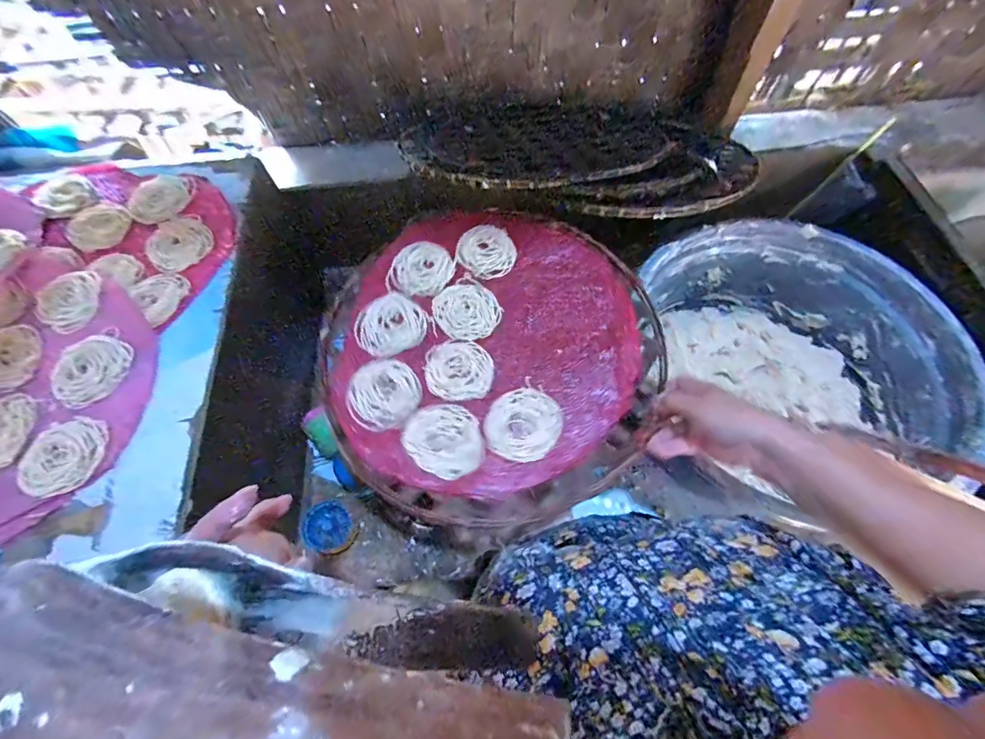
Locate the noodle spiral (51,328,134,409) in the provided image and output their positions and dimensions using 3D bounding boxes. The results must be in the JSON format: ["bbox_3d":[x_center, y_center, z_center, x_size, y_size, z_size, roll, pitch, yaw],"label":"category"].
[{"bbox_3d":[-0.415,-0.003,0.431,0.070,0.004,0.078,33,67,12],"label":"noodle spiral"}]

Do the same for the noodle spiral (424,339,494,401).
[{"bbox_3d":[-0.037,0.000,0.462,0.073,0.004,0.071,1,64,-2],"label":"noodle spiral"}]

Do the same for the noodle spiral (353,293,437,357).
[{"bbox_3d":[-0.118,-0.049,0.490,0.079,0.015,0.078,1,64,-2],"label":"noodle spiral"}]

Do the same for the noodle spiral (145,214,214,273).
[{"bbox_3d":[-0.378,-0.154,0.504,0.072,0.004,0.079,1,64,-2],"label":"noodle spiral"}]

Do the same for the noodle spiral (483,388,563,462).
[{"bbox_3d":[0.032,0.056,0.434,0.075,0.005,0.076,1,64,-2],"label":"noodle spiral"}]

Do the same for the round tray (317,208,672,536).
[{"bbox_3d":[-0.004,-0.033,0.479,0.359,0.033,0.387,1,64,-2],"label":"round tray"}]

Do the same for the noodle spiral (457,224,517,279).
[{"bbox_3d":[-0.009,-0.151,0.528,0.070,0.006,0.082,-17,67,-10],"label":"noodle spiral"}]

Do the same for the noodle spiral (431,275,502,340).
[{"bbox_3d":[-0.030,-0.071,0.492,0.071,0.004,0.079,-33,70,-17],"label":"noodle spiral"}]

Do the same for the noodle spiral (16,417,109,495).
[{"bbox_3d":[-0.406,0.081,0.393,0.074,0.005,0.071,1,64,-2],"label":"noodle spiral"}]

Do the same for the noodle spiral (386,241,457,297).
[{"bbox_3d":[-0.088,-0.126,0.519,0.077,0.010,0.081,1,64,-2],"label":"noodle spiral"}]

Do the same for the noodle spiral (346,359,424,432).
[{"bbox_3d":[-0.116,0.026,0.448,0.075,0.004,0.081,1,64,-2],"label":"noodle spiral"}]

